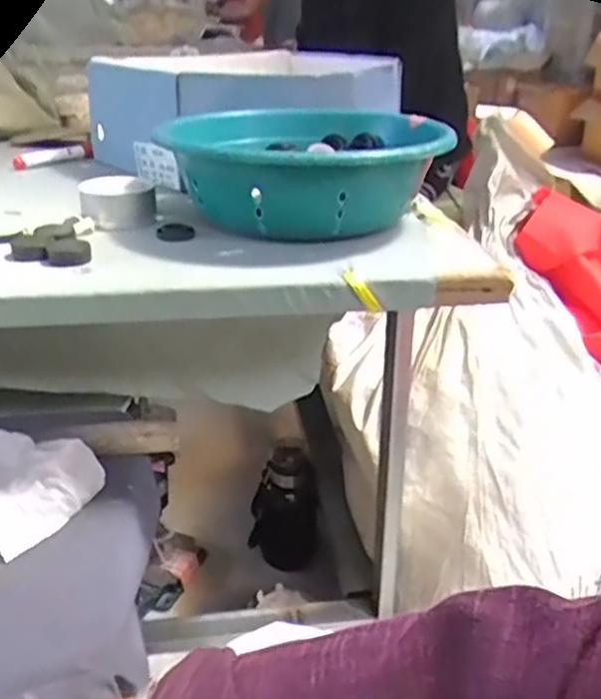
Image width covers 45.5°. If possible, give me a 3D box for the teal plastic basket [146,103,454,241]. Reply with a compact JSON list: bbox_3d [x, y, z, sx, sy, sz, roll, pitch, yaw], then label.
[{"bbox_3d":[0.005,-0.171,0.681,0.252,0.088,0.274,8,27,14],"label":"teal plastic basket"}]

